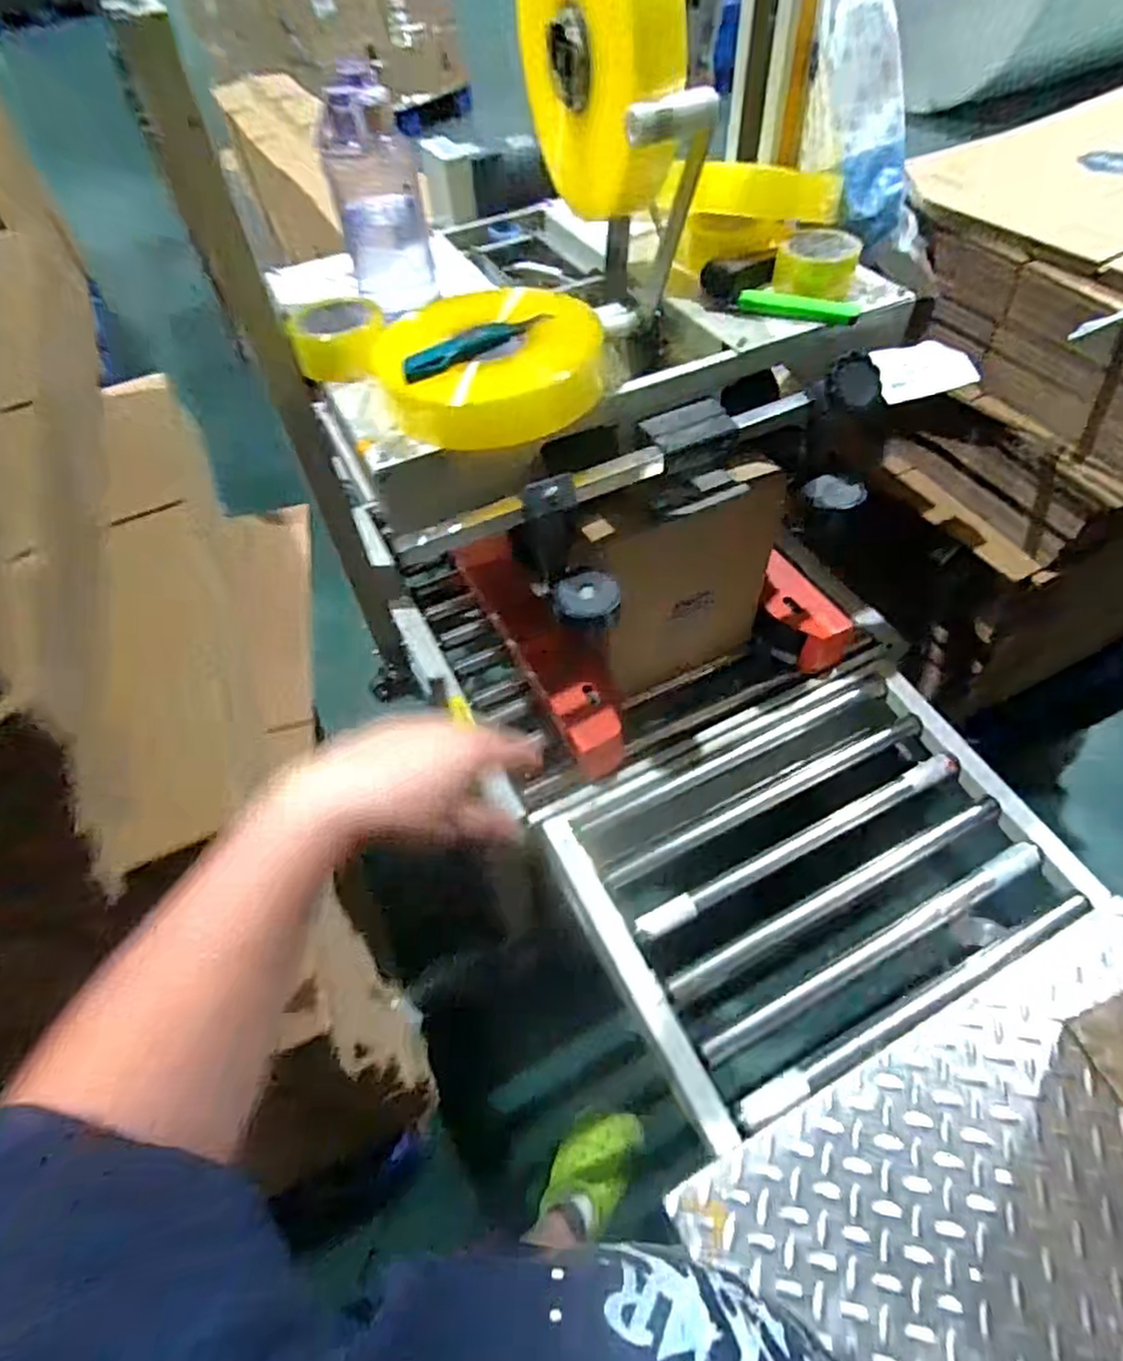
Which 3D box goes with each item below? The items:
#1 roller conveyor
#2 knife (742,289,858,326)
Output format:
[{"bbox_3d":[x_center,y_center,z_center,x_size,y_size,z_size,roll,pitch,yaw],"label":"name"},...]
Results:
[{"bbox_3d":[0.314,0.241,0.921,0.584,0.096,0.424,-24,54,-14],"label":"roller conveyor"},{"bbox_3d":[0.279,-0.439,0.824,0.138,0.017,0.025,20,56,19],"label":"knife"}]

